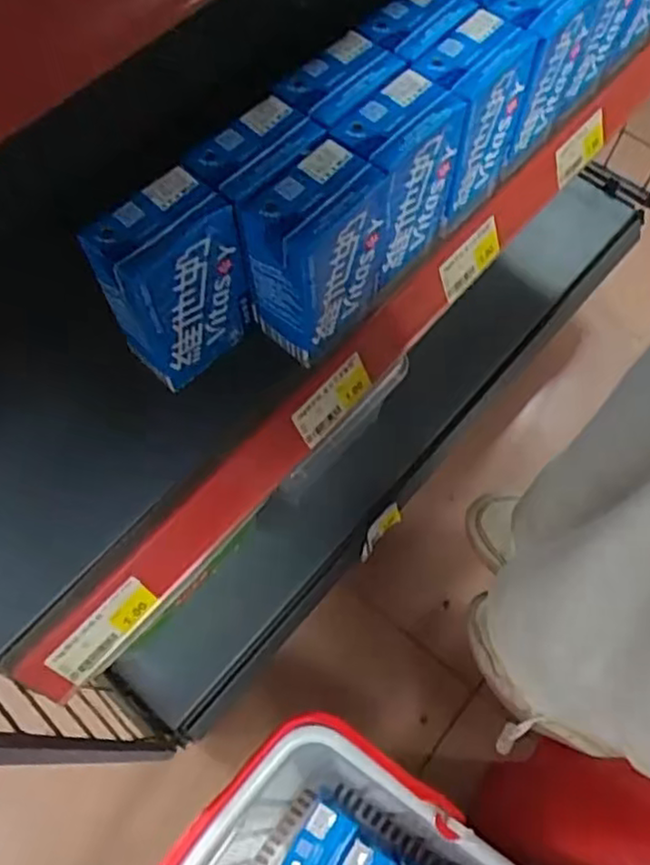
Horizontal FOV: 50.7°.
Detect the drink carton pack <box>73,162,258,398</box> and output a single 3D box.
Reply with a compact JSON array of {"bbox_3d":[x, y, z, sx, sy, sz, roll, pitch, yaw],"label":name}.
[{"bbox_3d":[-0.080,-0.079,0.367,0.068,0.099,0.038,-42,71,-17],"label":"drink carton pack"}]

